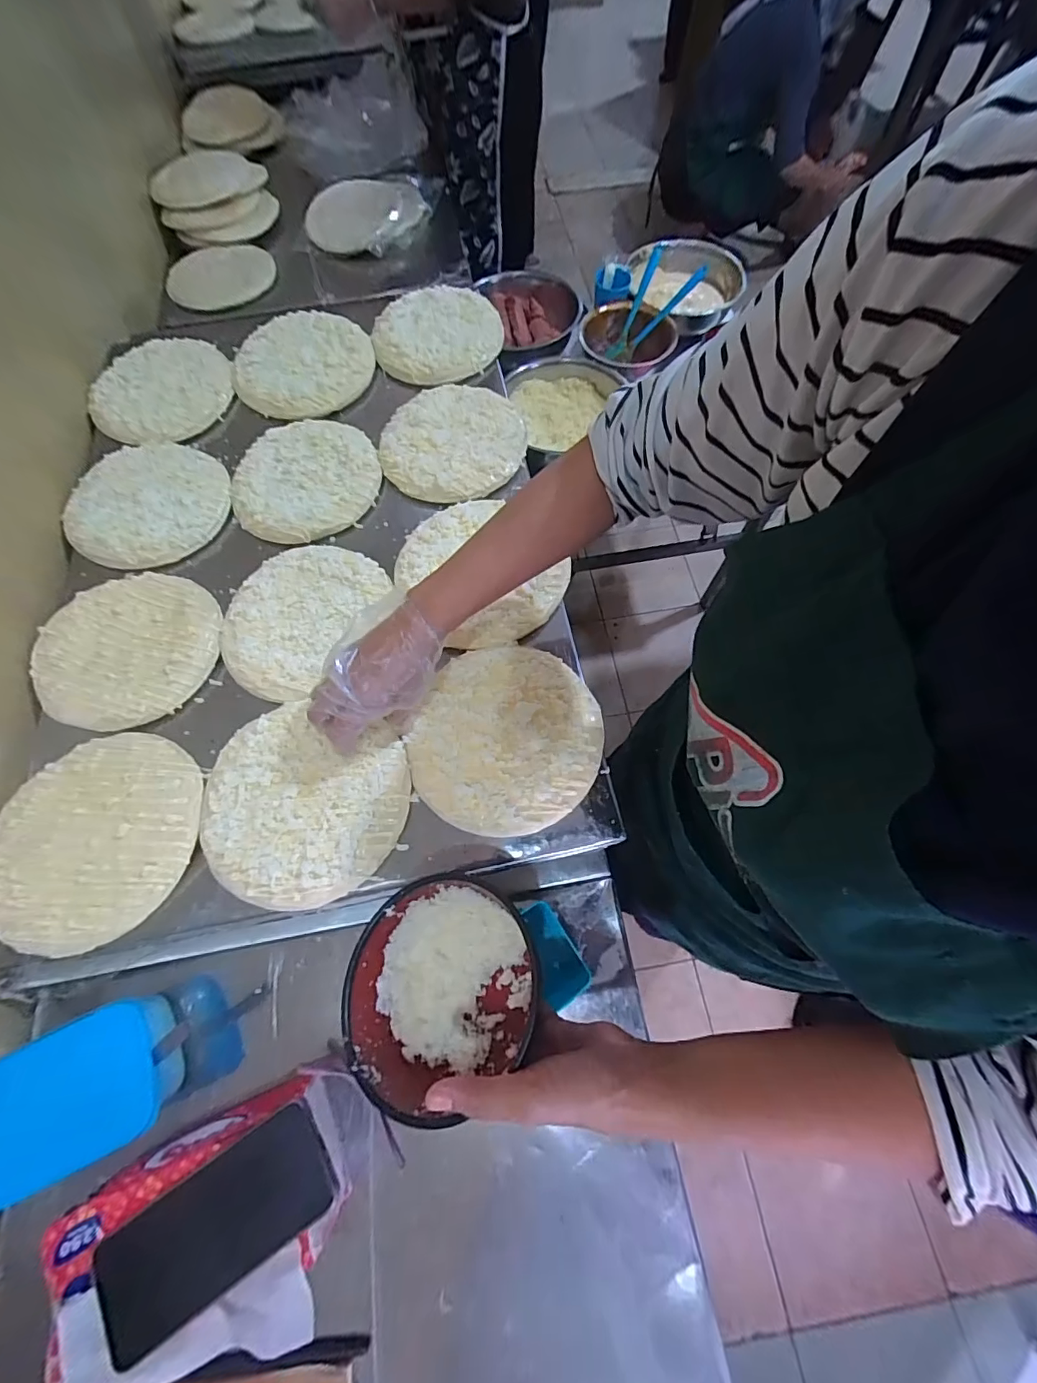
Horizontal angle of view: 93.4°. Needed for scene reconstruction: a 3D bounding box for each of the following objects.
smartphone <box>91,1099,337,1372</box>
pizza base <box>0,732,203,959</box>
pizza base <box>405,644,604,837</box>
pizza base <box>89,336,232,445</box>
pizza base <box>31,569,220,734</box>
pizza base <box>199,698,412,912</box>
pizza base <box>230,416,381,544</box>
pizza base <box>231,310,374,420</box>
[{"bbox_3d":[-0.227,0.399,0.366,0.169,0.004,0.074,-31,70,-10],"label":"smartphone"},{"bbox_3d":[-0.404,0.137,0.469,0.184,0.020,0.194,-9,68,-2],"label":"pizza base"},{"bbox_3d":[-0.011,0.042,0.495,0.182,0.022,0.197,-1,68,2],"label":"pizza base"},{"bbox_3d":[-0.530,-0.446,0.727,0.186,0.021,0.199,0,70,-1],"label":"pizza base"},{"bbox_3d":[-0.446,-0.052,0.561,0.192,0.018,0.190,-1,68,2],"label":"pizza base"},{"bbox_3d":[-0.213,0.110,0.472,0.193,0.017,0.173,19,70,9],"label":"pizza base"},{"bbox_3d":[-0.285,-0.284,0.656,0.190,0.026,0.181,-19,69,-6],"label":"pizza base"},{"bbox_3d":[-0.330,-0.496,0.739,0.201,0.020,0.196,-1,73,3],"label":"pizza base"}]

